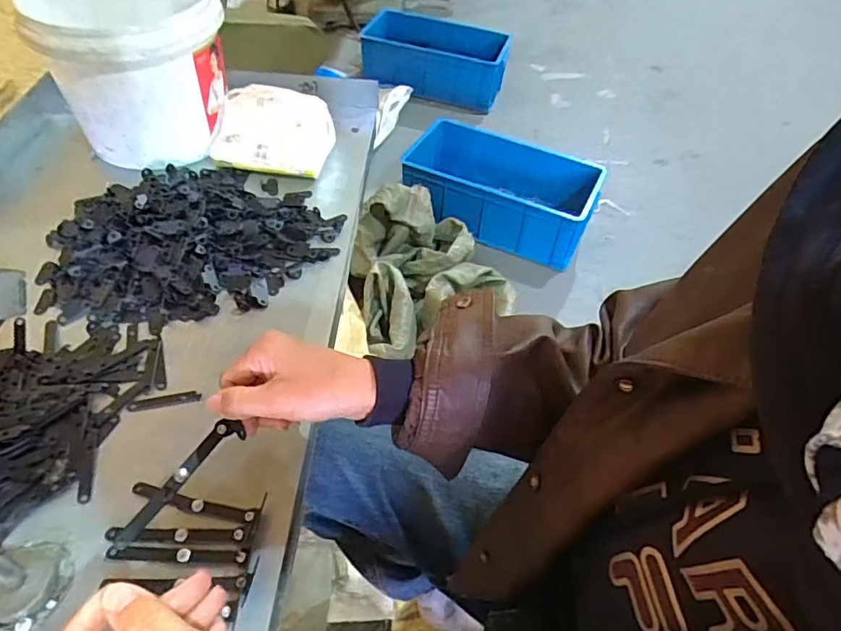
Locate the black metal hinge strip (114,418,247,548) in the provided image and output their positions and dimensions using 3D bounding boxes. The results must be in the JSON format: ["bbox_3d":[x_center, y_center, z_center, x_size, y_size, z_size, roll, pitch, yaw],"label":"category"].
[{"bbox_3d":[-0.145,0.102,0.334,0.021,0.010,0.090,28,57,17],"label":"black metal hinge strip"}]

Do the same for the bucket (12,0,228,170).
[{"bbox_3d":[-0.304,-0.279,0.597,0.168,0.134,0.180,2,51,-3],"label":"bucket"}]

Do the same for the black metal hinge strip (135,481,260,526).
[{"bbox_3d":[-0.154,0.129,0.372,0.090,0.004,0.011,11,52,5],"label":"black metal hinge strip"}]

